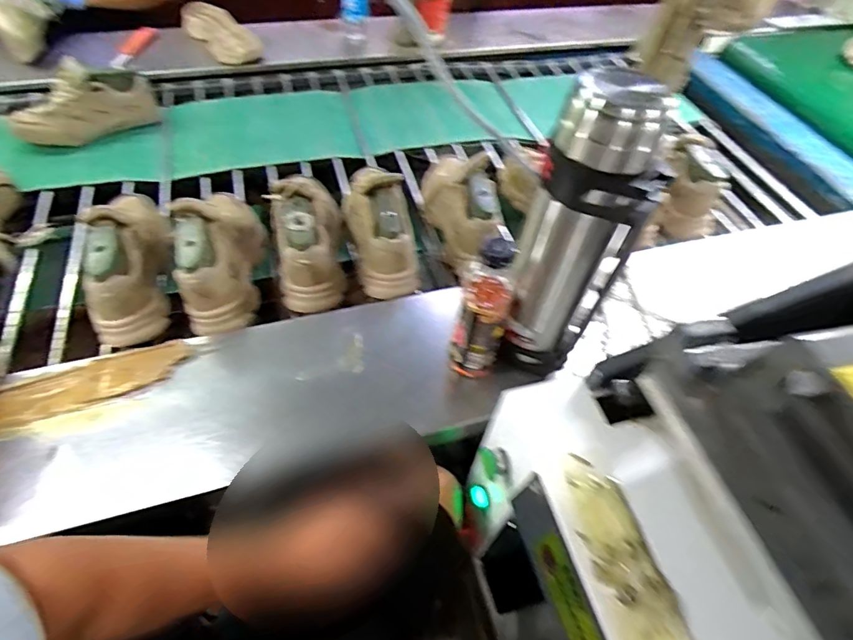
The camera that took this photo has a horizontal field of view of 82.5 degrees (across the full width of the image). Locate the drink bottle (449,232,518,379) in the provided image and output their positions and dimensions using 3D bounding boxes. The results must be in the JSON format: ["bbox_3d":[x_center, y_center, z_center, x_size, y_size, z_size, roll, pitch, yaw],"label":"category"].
[{"bbox_3d":[0.075,-0.010,0.648,0.069,0.229,0.075,16,55,7],"label":"drink bottle"}]

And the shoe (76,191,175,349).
[{"bbox_3d":[-0.448,-0.110,0.746,0.084,0.135,0.276,-5,55,-7],"label":"shoe"}]

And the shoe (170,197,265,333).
[{"bbox_3d":[-0.324,-0.112,0.765,0.108,0.121,0.243,-9,56,-10],"label":"shoe"}]

